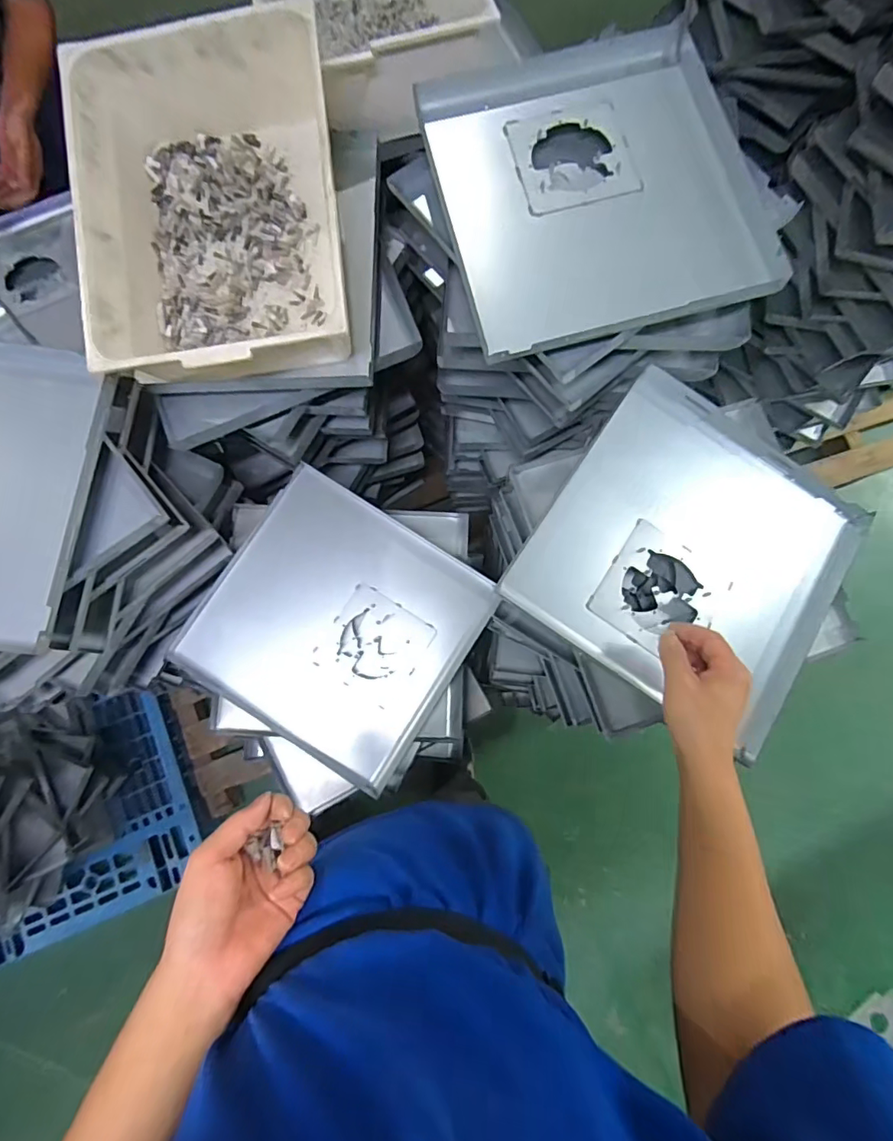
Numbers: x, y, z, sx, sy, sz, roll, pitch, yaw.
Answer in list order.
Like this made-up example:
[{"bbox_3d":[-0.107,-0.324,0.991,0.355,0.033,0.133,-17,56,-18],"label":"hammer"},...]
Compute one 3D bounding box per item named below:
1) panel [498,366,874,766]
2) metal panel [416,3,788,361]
[{"bbox_3d":[0.282,-0.020,0.602,0.319,0.059,0.346,34,82,6],"label":"panel"},{"bbox_3d":[0.166,-0.442,0.589,0.339,0.035,0.370,-15,81,-2],"label":"metal panel"}]

